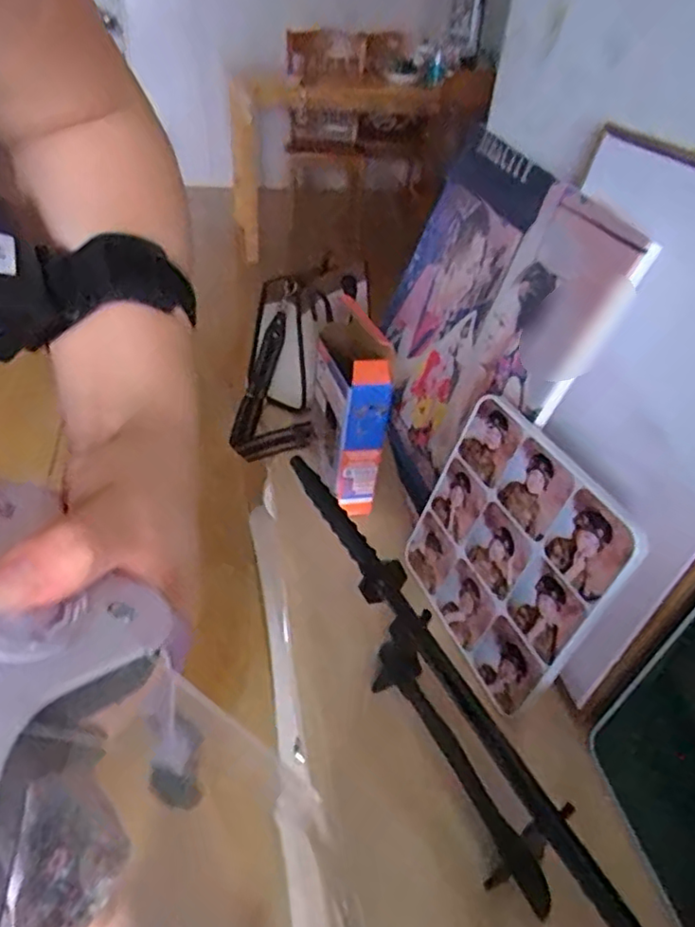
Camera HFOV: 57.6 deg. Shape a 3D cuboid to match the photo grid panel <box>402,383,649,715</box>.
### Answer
[{"bbox_3d":[0.161,0.090,0.668,0.017,0.246,0.252,4,35,-31],"label":"photo grid panel"}]

